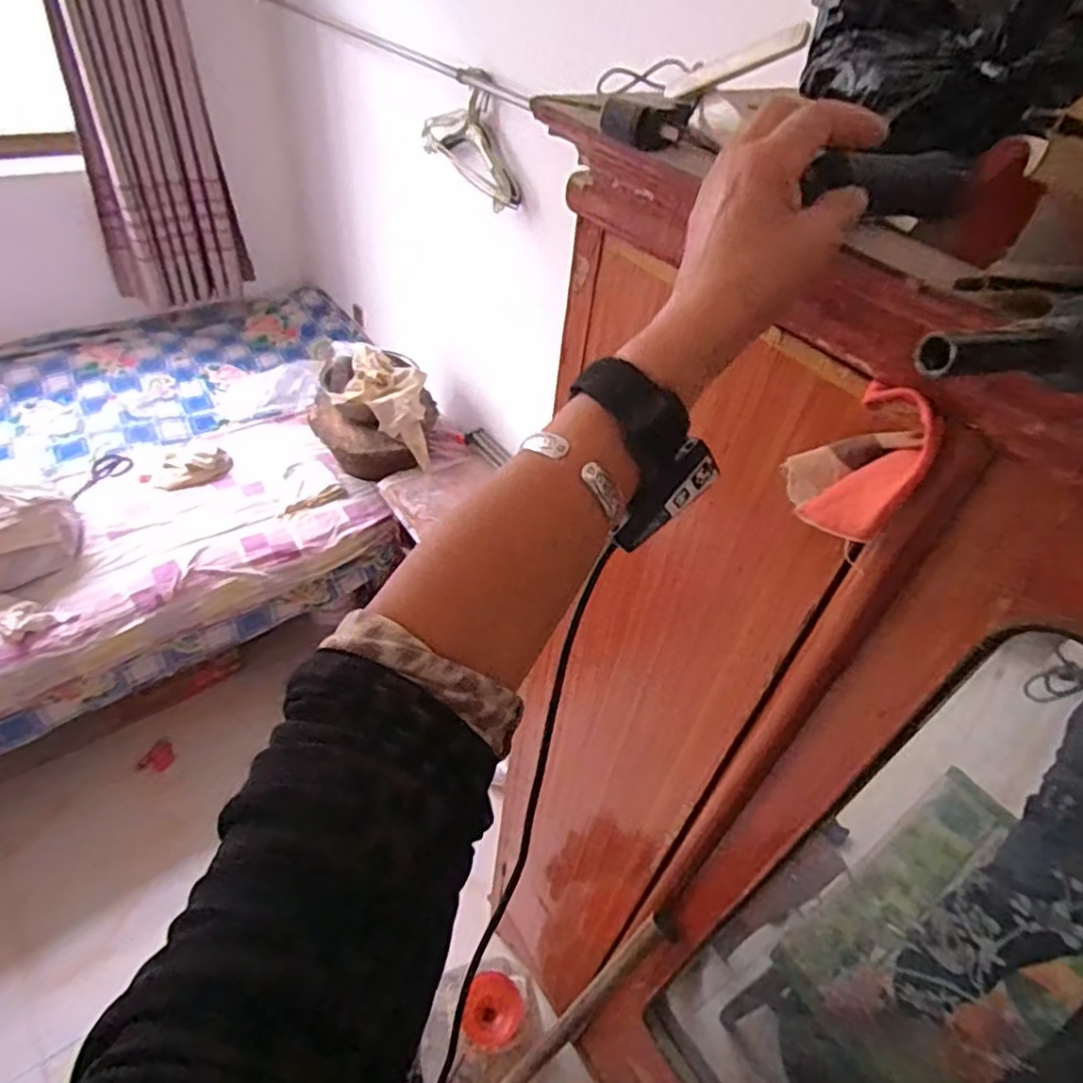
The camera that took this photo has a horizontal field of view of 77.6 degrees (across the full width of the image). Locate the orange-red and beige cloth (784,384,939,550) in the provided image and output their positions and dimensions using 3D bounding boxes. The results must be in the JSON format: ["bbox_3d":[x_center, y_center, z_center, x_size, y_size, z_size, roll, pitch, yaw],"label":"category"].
[{"bbox_3d":[0.192,-0.046,0.406,0.030,0.099,0.078,11,41,-29],"label":"orange-red and beige cloth"}]

